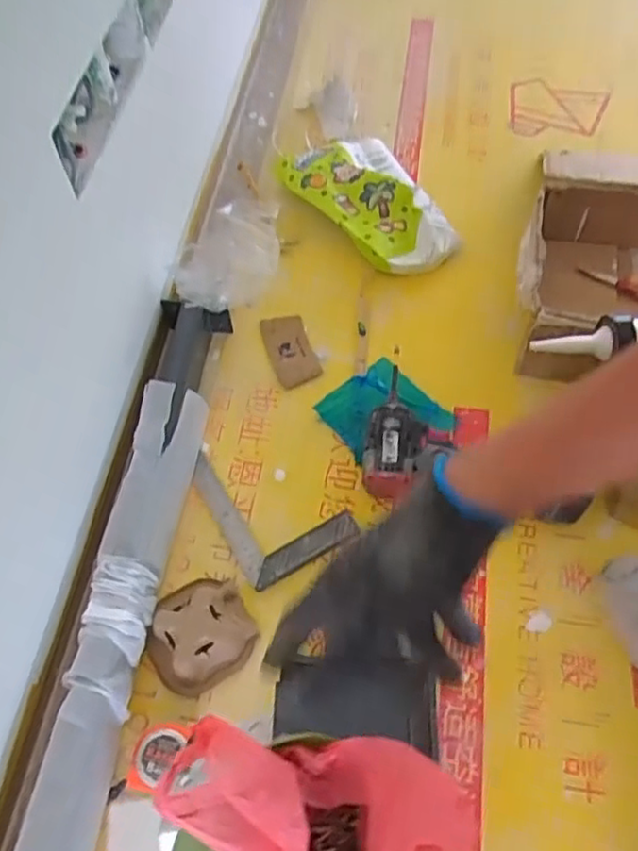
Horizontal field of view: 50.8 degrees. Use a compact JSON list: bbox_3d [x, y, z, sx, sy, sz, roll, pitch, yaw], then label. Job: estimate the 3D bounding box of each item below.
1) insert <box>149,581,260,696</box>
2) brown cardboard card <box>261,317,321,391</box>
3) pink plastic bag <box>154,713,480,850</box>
[{"bbox_3d":[-0.127,0.211,0.701,0.111,0.053,0.104,1,60,-1],"label":"insert"},{"bbox_3d":[-0.038,-0.099,0.882,0.058,0.009,0.107,-16,62,-10],"label":"brown cardboard card"},{"bbox_3d":[0.000,0.222,0.338,0.158,0.099,0.123,5,60,1],"label":"pink plastic bag"}]

